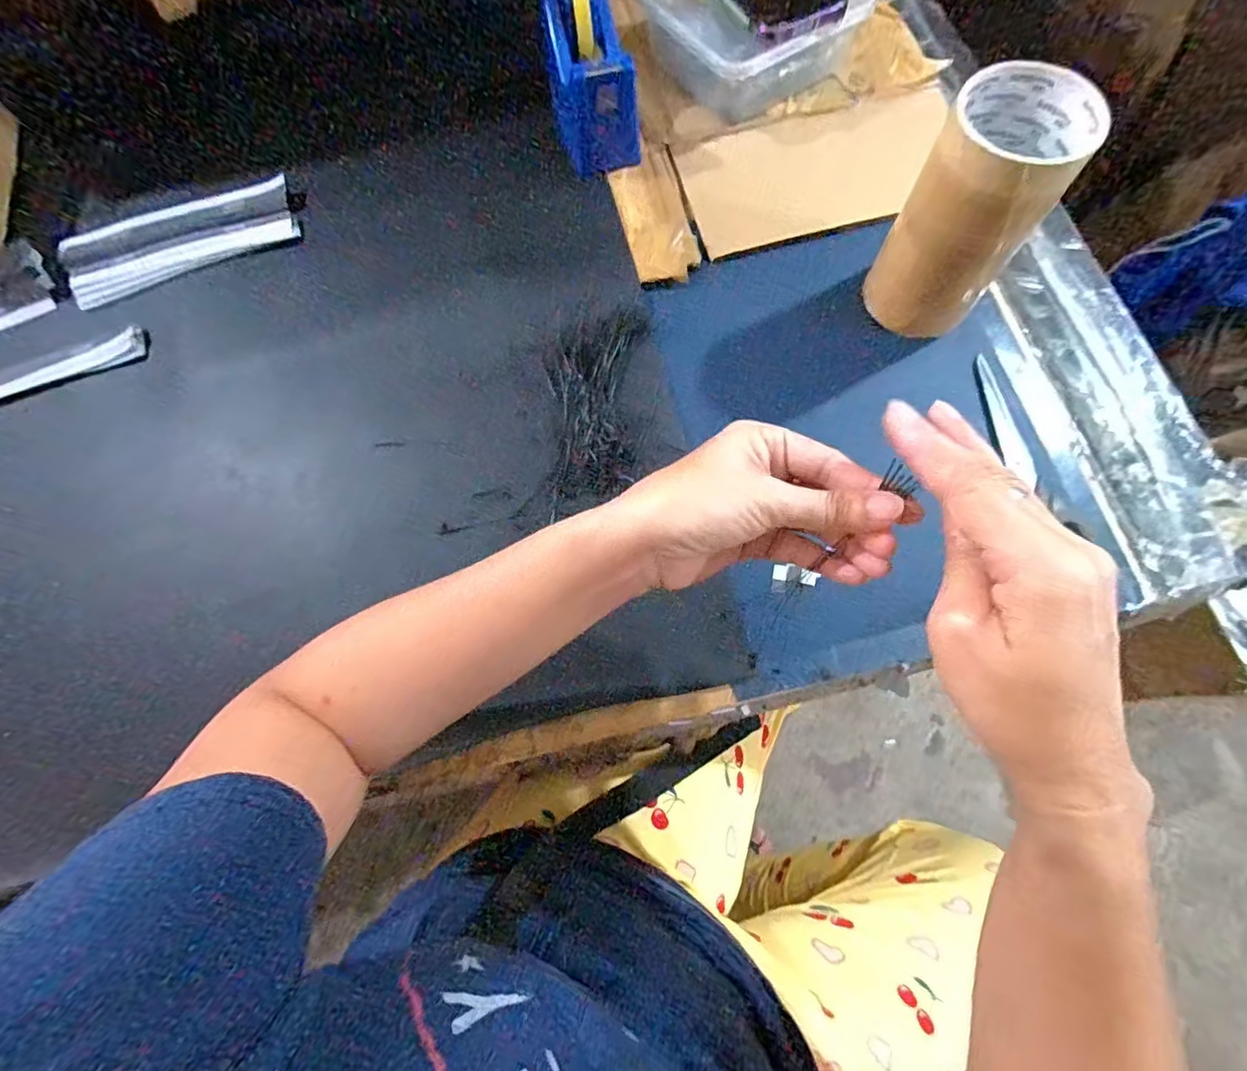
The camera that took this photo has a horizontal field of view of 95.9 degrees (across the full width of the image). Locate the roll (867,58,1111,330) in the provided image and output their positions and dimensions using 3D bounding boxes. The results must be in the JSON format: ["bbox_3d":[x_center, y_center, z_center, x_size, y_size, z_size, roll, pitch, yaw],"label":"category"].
[{"bbox_3d":[0.234,-0.216,0.388,0.082,0.143,0.088,-1,74,2],"label":"roll"}]

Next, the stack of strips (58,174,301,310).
[{"bbox_3d":[-0.390,-0.260,0.492,0.199,0.013,0.070,-21,74,-4],"label":"stack of strips"}]

